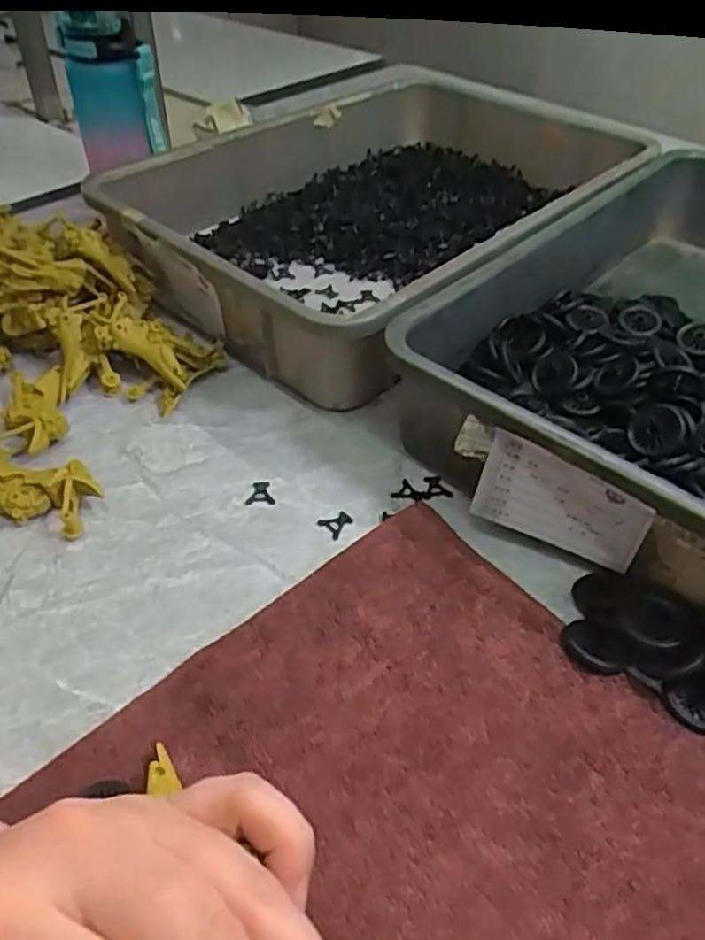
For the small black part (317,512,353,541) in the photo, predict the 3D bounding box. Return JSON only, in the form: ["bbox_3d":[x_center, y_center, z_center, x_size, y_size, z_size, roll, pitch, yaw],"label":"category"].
[{"bbox_3d":[-0.013,0.037,0.485,0.019,0.004,0.022,28,51,26],"label":"small black part"}]

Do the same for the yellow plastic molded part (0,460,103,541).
[{"bbox_3d":[-0.229,0.015,0.485,0.096,0.028,0.044,10,46,10],"label":"yellow plastic molded part"}]

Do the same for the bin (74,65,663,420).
[{"bbox_3d":[0.042,-0.283,0.737,0.412,0.114,0.514,30,52,27],"label":"bin"}]

